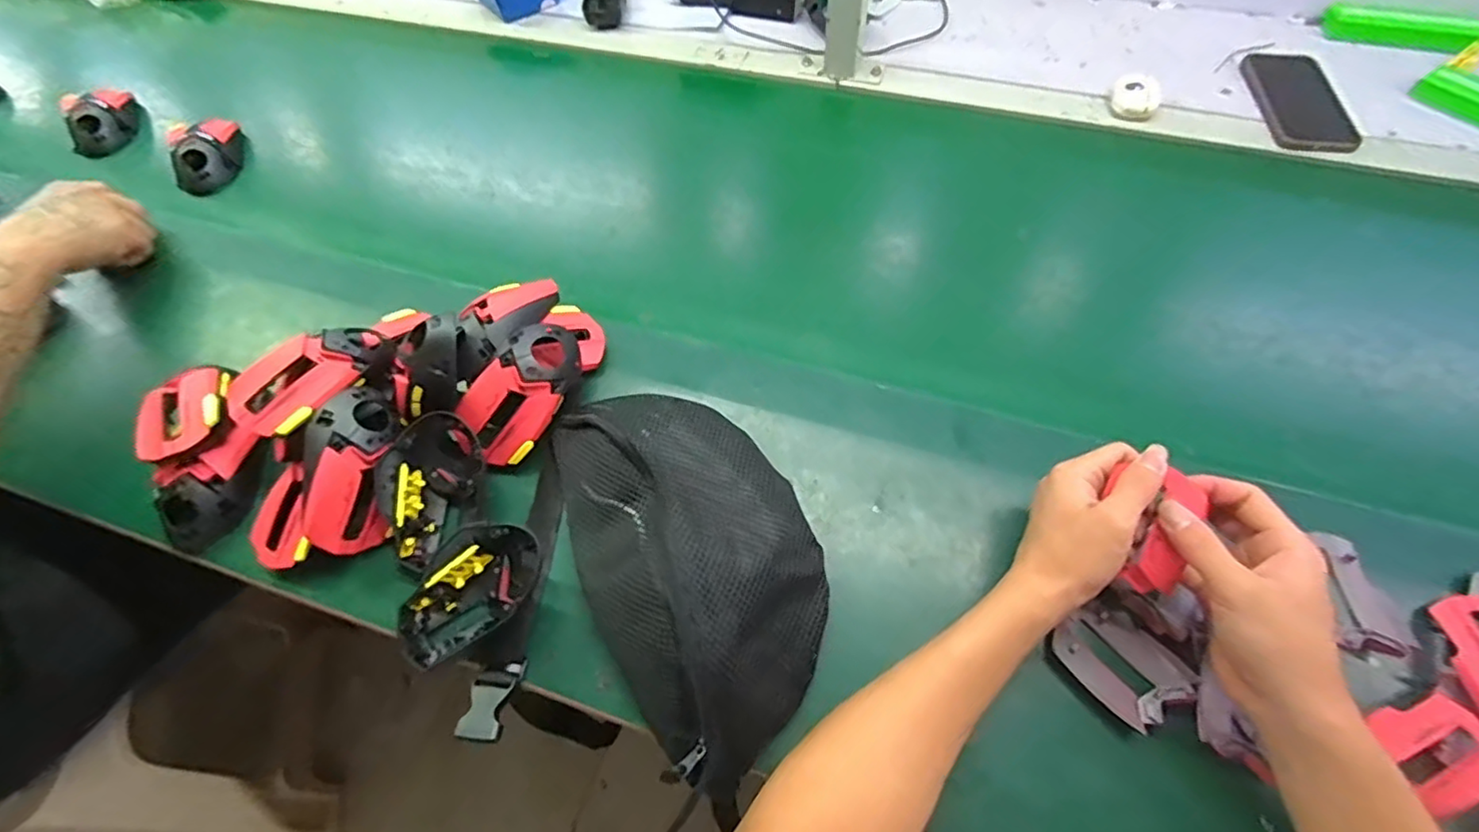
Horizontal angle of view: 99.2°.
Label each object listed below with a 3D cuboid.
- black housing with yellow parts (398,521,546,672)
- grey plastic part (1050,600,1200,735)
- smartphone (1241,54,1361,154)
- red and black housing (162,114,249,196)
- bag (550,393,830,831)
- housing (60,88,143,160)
[{"bbox_3d":[-0.192,0.124,0.444,0.067,0.046,0.106,29,65,17],"label":"black housing with yellow parts"},{"bbox_3d":[0.249,0.159,0.411,0.061,0.016,0.072,-34,65,-16],"label":"grey plastic part"},{"bbox_3d":[0.620,-0.350,0.694,0.086,0.013,0.166,4,61,4],"label":"smartphone"},{"bbox_3d":[-0.607,-0.301,0.715,0.072,0.046,0.092,-17,61,-7],"label":"red and black housing"},{"bbox_3d":[-0.031,0.084,0.432,0.152,0.071,0.279,-26,63,-12],"label":"bag"},{"bbox_3d":[-0.765,-0.351,0.758,0.082,0.054,0.085,39,69,21],"label":"housing"}]

